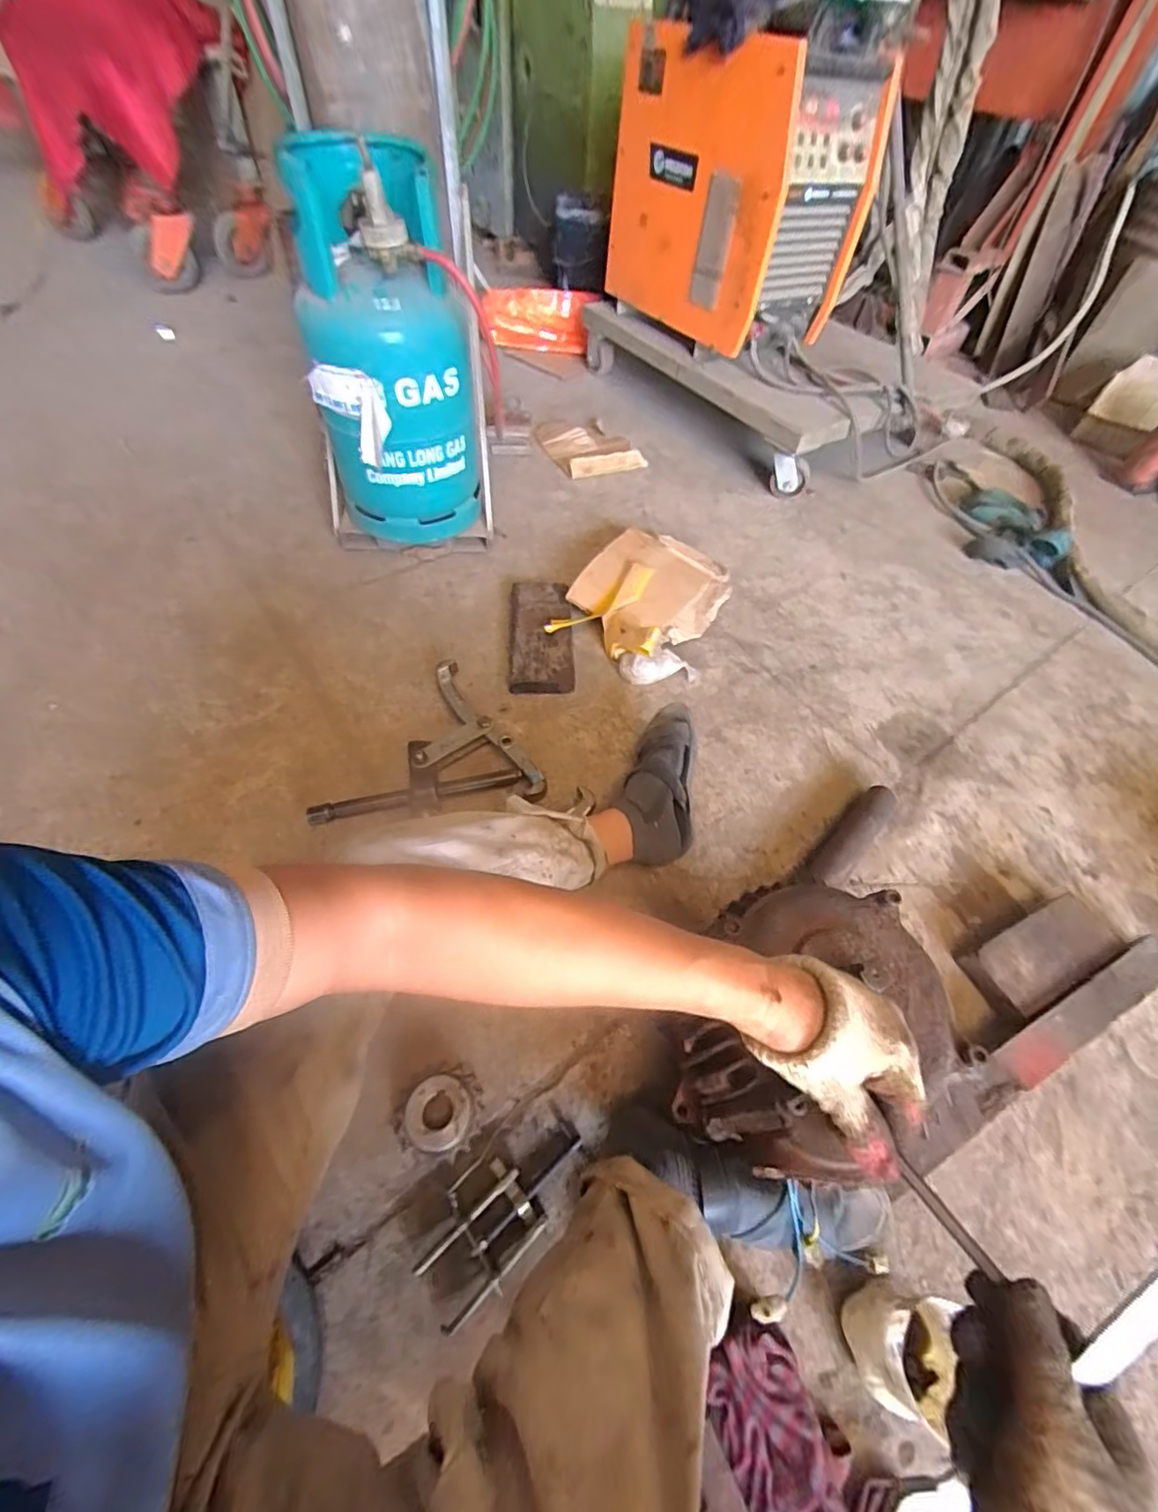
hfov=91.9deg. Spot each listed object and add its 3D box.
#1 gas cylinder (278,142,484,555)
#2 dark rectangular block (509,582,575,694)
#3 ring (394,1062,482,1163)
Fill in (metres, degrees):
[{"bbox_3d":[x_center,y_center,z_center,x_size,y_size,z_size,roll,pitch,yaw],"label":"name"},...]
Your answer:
[{"bbox_3d":[-0.361,-0.739,1.083,0.289,0.567,0.277,-13,56,-14],"label":"gas cylinder"},{"bbox_3d":[-0.076,-0.250,1.123,0.124,0.036,0.296,0,54,-5],"label":"dark rectangular block"},{"bbox_3d":[-0.162,0.404,0.642,0.095,0.031,0.089,2,53,-3],"label":"ring"}]

